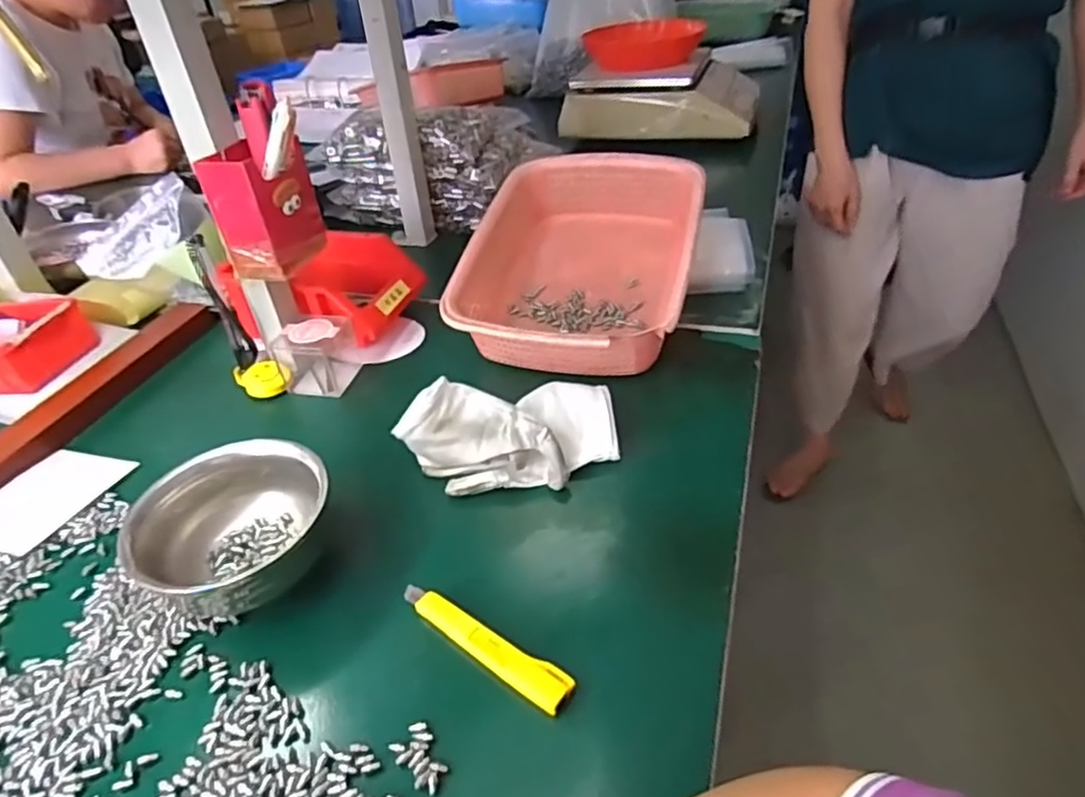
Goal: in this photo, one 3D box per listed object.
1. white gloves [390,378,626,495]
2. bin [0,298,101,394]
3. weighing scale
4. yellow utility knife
[{"bbox_3d":[-0.021,0.024,0.512,0.168,0.061,0.094,-17,40,-15],"label":"white gloves"},{"bbox_3d":[-0.529,-0.059,0.650,0.137,0.051,0.107,5,39,13],"label":"bin"},{"bbox_3d":[0.218,-0.555,1.186,0.315,0.092,0.315,7,39,14],"label":"weighing scale"},{"bbox_3d":[-0.039,0.148,0.396,0.127,0.011,0.024,21,45,29],"label":"yellow utility knife"}]

